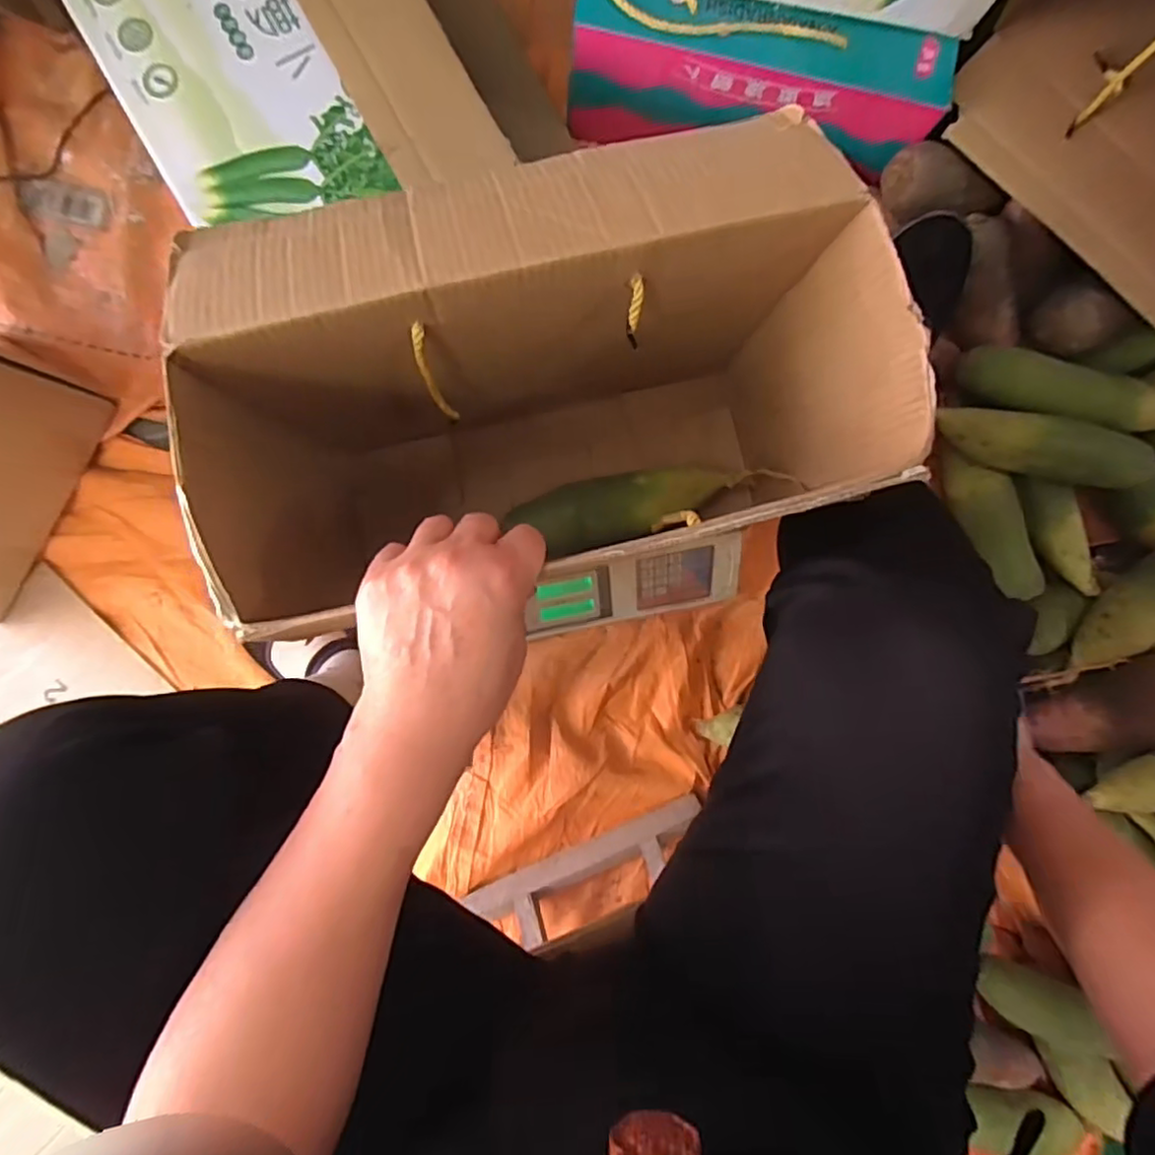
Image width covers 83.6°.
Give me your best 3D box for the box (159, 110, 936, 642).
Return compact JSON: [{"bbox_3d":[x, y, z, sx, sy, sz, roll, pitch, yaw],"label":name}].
[{"bbox_3d":[-0.019,-0.113,0.442,0.357,0.273,0.211,-14,91,-2],"label":"box"}]

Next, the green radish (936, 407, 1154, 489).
[{"bbox_3d":[0.446,-0.127,0.620,0.191,0.051,0.061,18,89,16],"label":"green radish"}]

